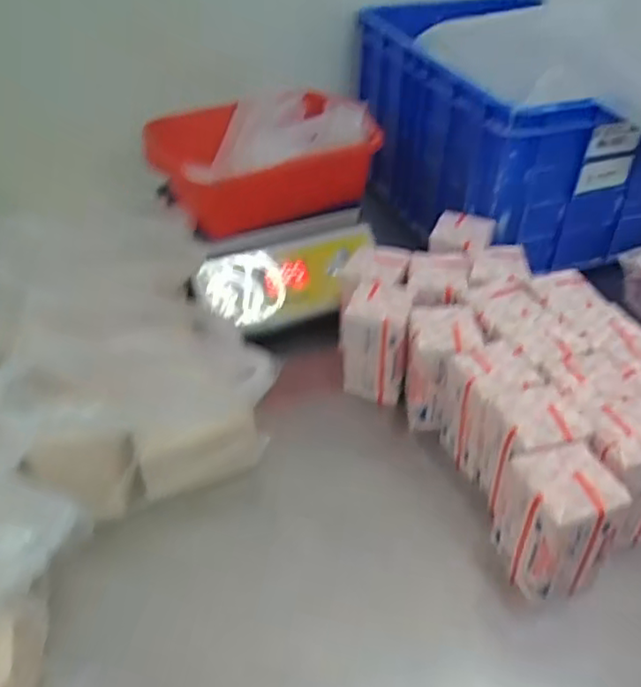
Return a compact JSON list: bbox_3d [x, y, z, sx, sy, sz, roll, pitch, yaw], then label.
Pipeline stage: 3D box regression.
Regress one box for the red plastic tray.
[{"bbox_3d":[-0.081,-0.258,0.881,0.294,0.105,0.219,-14,42,-16],"label":"red plastic tray"}]

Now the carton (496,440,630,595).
[{"bbox_3d":[0.200,0.159,0.553,0.069,0.131,0.082,-12,42,-13],"label":"carton"}]

